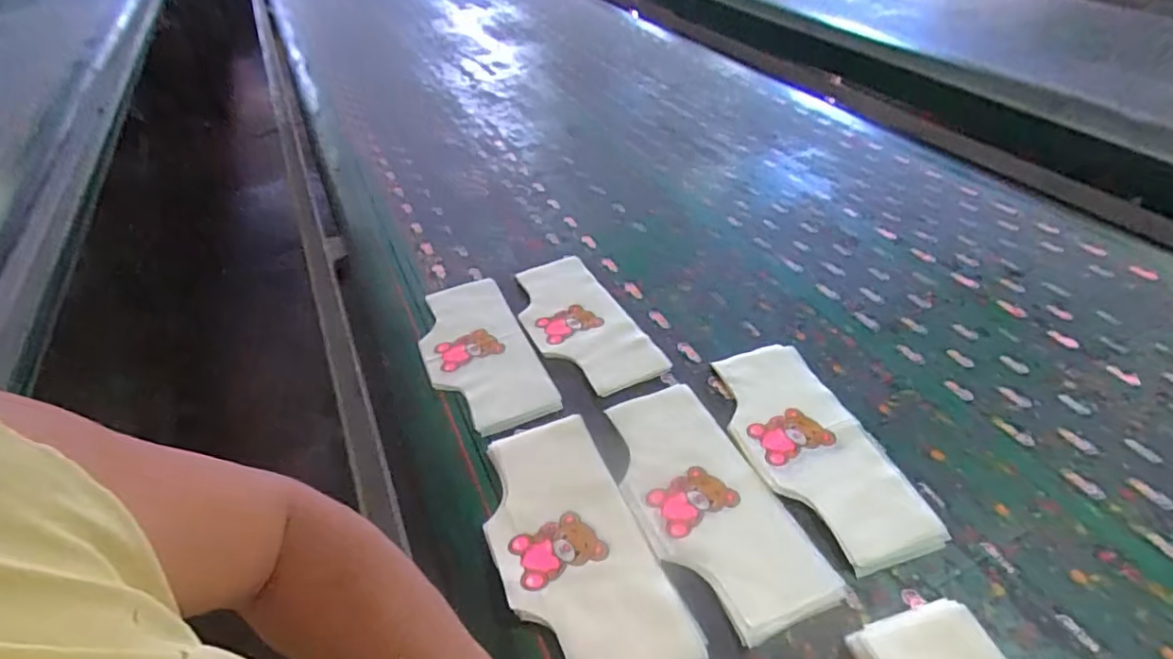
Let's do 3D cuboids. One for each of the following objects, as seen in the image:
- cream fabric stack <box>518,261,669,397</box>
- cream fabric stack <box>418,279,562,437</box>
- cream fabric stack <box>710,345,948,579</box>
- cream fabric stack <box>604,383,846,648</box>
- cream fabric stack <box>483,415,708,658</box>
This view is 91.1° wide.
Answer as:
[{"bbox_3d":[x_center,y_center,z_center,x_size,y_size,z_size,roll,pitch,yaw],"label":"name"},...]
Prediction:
[{"bbox_3d":[-0.013,-0.013,0.815,0.132,0.011,0.285,-19,44,-20],"label":"cream fabric stack"},{"bbox_3d":[-0.148,0.026,0.778,0.136,0.021,0.287,-18,44,-19],"label":"cream fabric stack"},{"bbox_3d":[0.249,0.126,0.650,0.139,0.009,0.297,-11,42,-13],"label":"cream fabric stack"},{"bbox_3d":[0.119,0.172,0.602,0.138,0.007,0.287,-16,44,-18],"label":"cream fabric stack"},{"bbox_3d":[-0.017,0.205,0.563,0.140,0.014,0.294,-15,43,-17],"label":"cream fabric stack"}]

